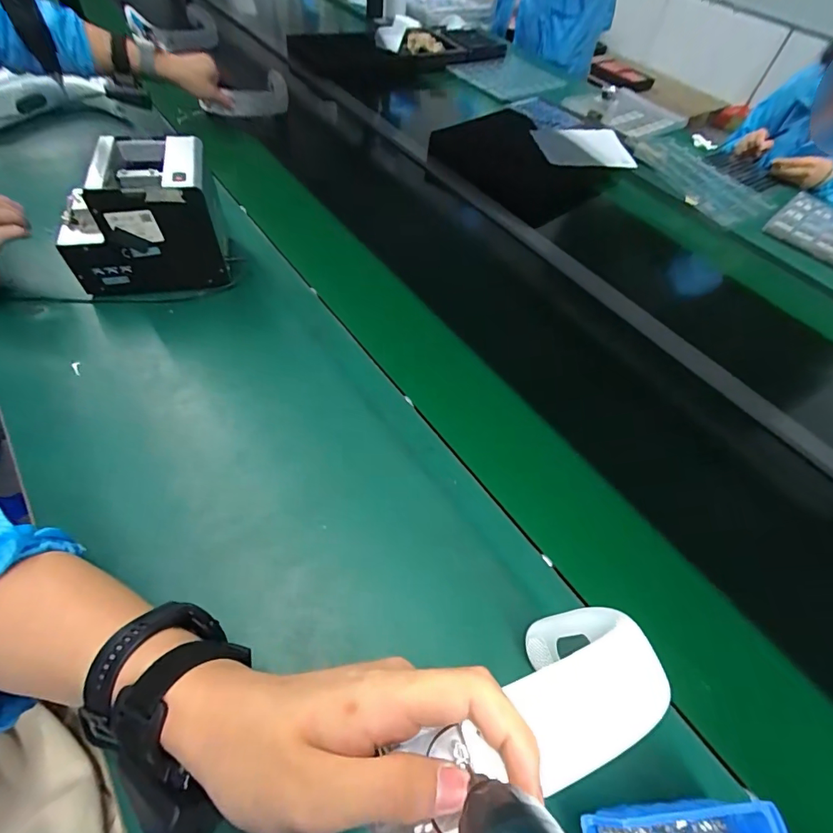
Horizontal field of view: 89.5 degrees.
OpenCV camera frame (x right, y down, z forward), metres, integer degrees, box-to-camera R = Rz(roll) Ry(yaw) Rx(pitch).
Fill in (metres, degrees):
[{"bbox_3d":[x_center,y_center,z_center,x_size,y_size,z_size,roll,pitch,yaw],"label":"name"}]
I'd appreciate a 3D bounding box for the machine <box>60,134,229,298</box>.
[{"bbox_3d":[-0.362,-0.257,0.562,0.178,0.154,0.130,-11,58,-15],"label":"machine"}]

